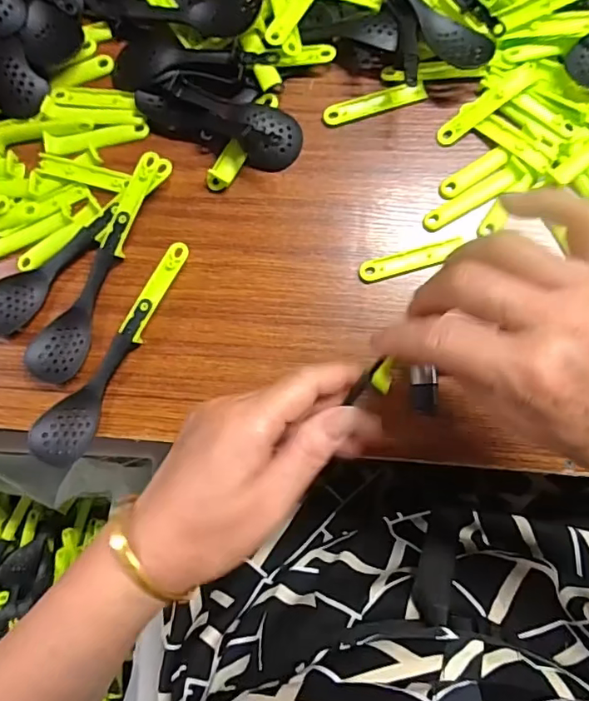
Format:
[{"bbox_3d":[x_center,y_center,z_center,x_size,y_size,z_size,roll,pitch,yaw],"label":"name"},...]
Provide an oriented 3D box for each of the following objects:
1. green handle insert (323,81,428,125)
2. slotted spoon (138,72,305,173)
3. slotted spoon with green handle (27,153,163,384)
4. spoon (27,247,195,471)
[{"bbox_3d":[0.060,-0.184,0.389,0.076,0.005,0.014,-15,84,1],"label":"green handle insert"},{"bbox_3d":[-0.058,-0.168,0.378,0.124,0.030,0.040,18,86,5],"label":"slotted spoon"},{"bbox_3d":[-0.147,-0.061,0.379,0.038,0.020,0.174,22,86,5],"label":"slotted spoon with green handle"},{"bbox_3d":[-0.125,0.002,0.373,0.037,0.015,0.173,34,87,6],"label":"spoon"}]

